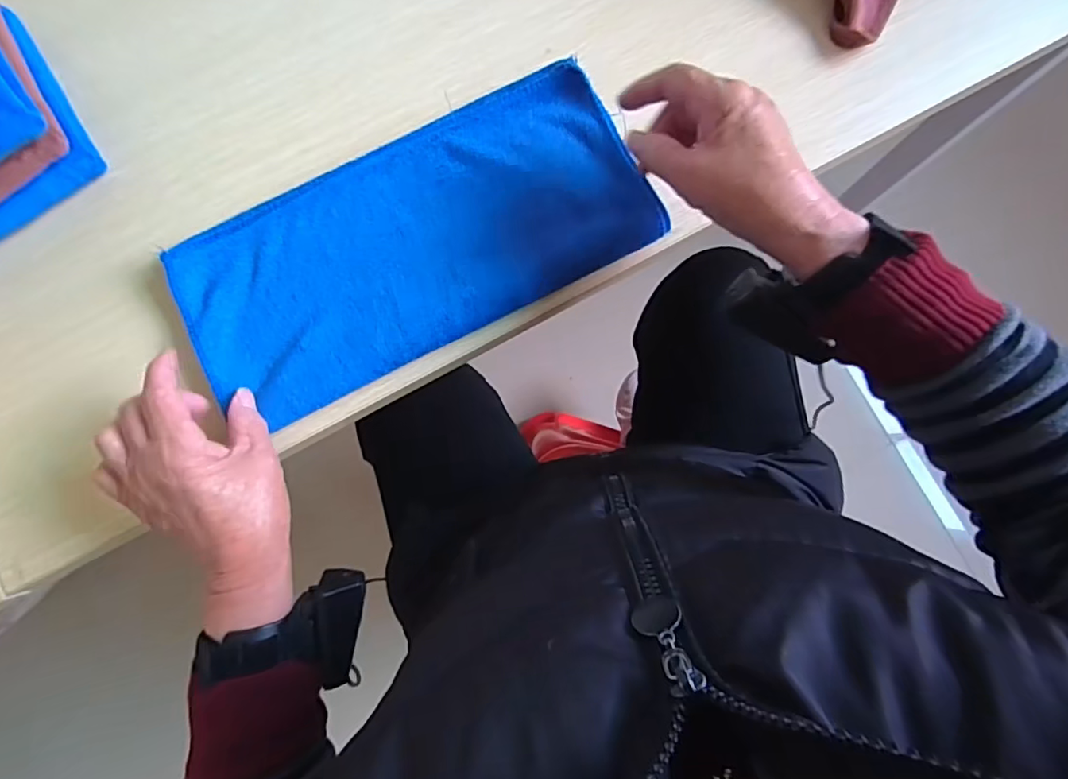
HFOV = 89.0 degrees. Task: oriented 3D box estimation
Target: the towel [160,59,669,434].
[{"bbox_3d":[-0.085,-0.105,0.383,0.321,0.015,0.155,-25,81,-1],"label":"towel"}]

